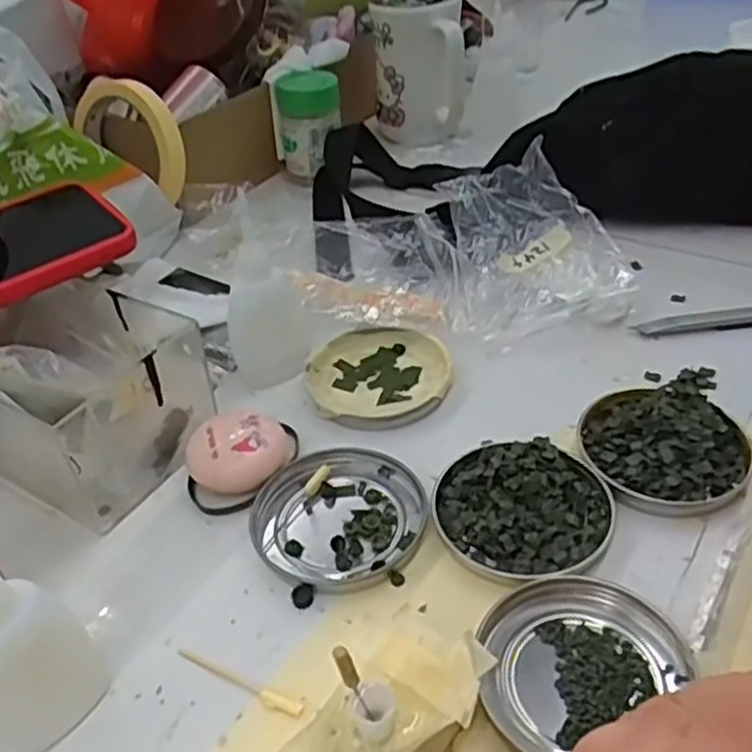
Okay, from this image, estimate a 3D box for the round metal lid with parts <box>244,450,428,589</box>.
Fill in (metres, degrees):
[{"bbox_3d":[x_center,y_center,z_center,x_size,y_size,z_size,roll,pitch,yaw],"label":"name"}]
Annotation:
[{"bbox_3d":[-0.016,0.066,0.357,0.079,0.012,0.073,-4,39,3],"label":"round metal lid with parts"}]

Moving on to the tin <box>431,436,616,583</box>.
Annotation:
[{"bbox_3d":[0.065,0.055,0.345,0.077,0.021,0.073,-4,39,3],"label":"tin"}]

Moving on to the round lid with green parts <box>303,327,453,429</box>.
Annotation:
[{"bbox_3d":[0.001,0.001,0.432,0.079,0.012,0.077,-4,39,3],"label":"round lid with green parts"}]

